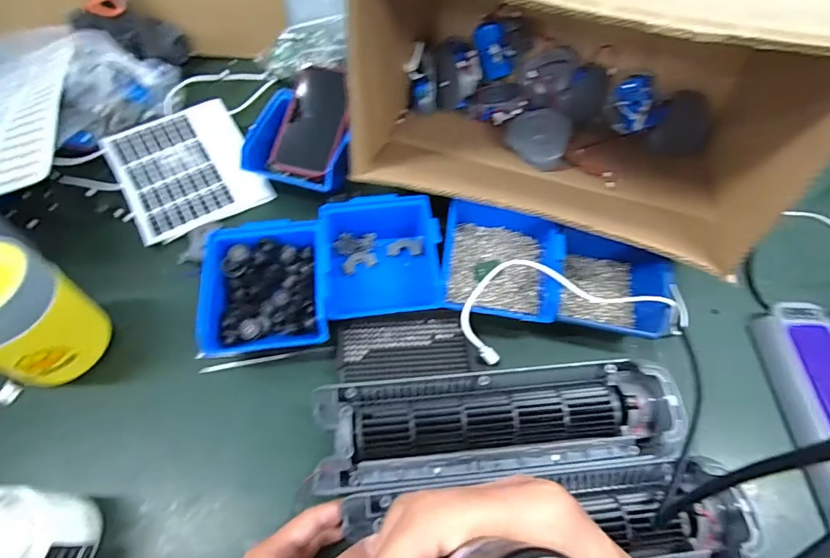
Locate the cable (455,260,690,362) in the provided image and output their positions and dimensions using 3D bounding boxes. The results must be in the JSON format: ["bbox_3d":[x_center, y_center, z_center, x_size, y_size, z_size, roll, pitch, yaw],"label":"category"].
[{"bbox_3d":[0.147,0.021,0.465,0.206,0.073,0.107,-8,64,-4],"label":"cable"}]

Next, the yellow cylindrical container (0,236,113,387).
[{"bbox_3d":[-0.352,0.040,0.413,0.079,0.146,0.091,23,61,11],"label":"yellow cylindrical container"}]

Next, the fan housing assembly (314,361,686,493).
[{"bbox_3d":[0.066,0.125,0.397,0.301,0.065,0.082,-4,59,-4],"label":"fan housing assembly"}]

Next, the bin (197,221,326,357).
[{"bbox_3d":[-0.150,0.010,0.466,0.121,0.058,0.140,-3,59,-4],"label":"bin"}]

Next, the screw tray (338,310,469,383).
[{"bbox_3d":[-0.011,0.068,0.460,0.130,0.015,0.065,-5,59,-5],"label":"screw tray"}]

